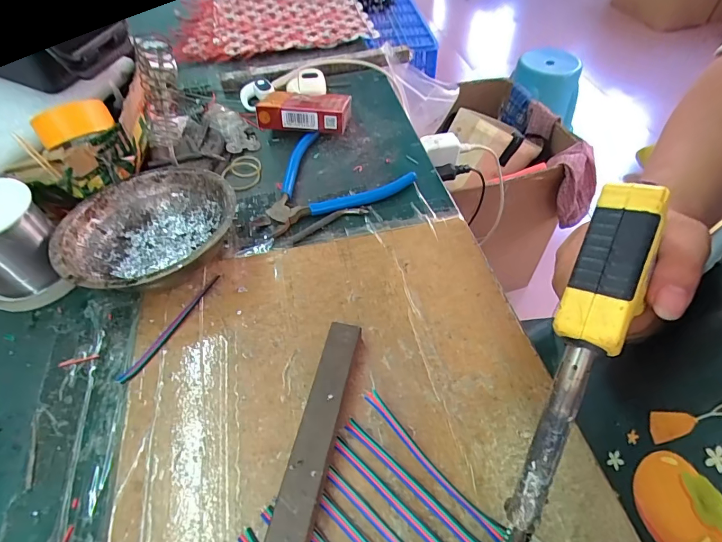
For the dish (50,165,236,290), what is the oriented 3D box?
[{"bbox_3d":[-0.157,-0.027,0.308,0.122,0.043,0.120,-1,51,1],"label":"dish"}]

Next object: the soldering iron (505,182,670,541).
[{"bbox_3d":[0.098,0.044,0.185,0.025,0.023,0.175,20,87,17],"label":"soldering iron"}]

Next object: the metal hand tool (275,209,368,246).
[{"bbox_3d":[-0.034,-0.039,0.341,0.082,0.004,0.012,-25,55,-17],"label":"metal hand tool"}]

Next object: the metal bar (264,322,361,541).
[{"bbox_3d":[-0.032,0.121,0.199,0.020,0.021,0.213,9,52,9],"label":"metal bar"}]

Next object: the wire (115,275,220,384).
[{"bbox_3d":[-0.132,0.037,0.280,0.009,0.004,0.093,21,55,17],"label":"wire"}]

